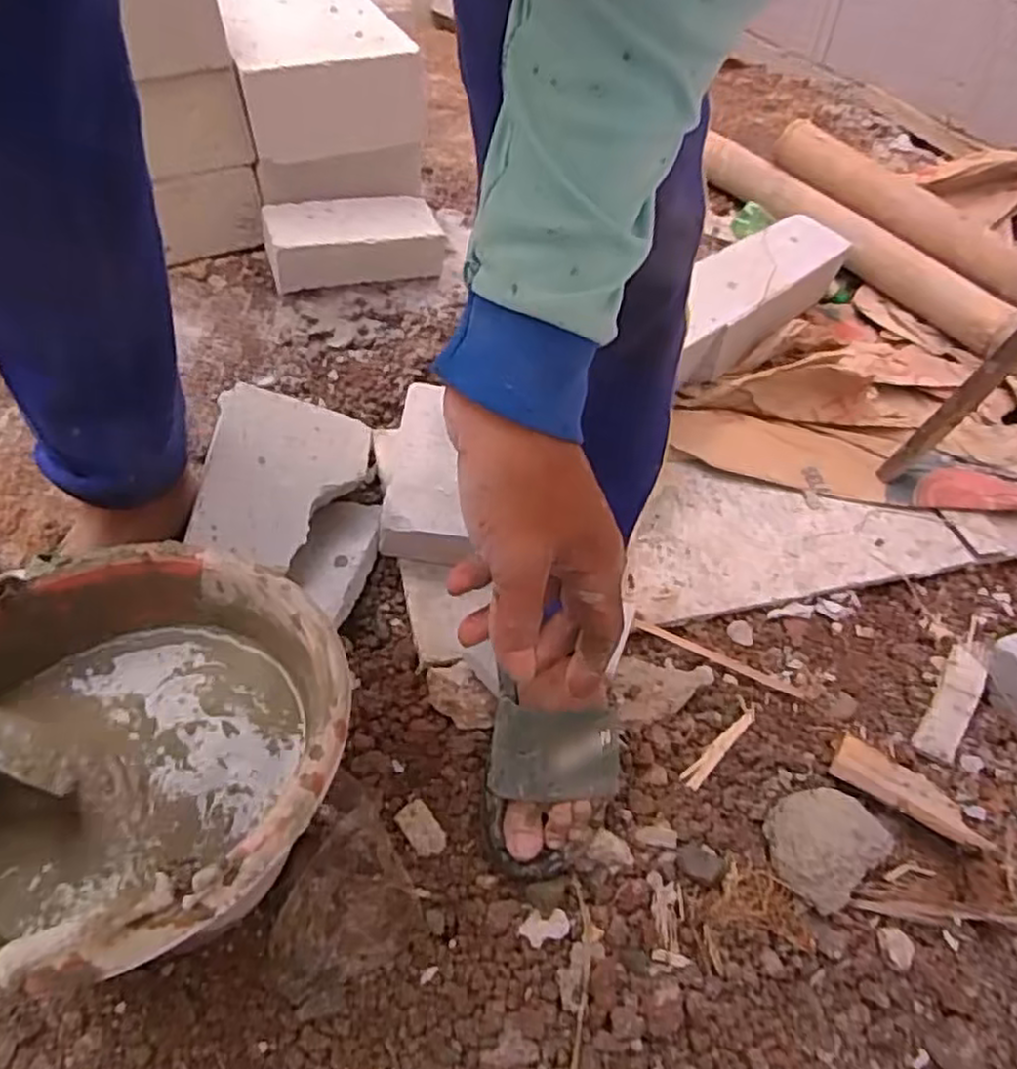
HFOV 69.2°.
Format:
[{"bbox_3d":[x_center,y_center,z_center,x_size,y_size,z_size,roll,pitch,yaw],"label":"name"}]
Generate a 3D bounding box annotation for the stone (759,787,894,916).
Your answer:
[{"bbox_3d":[0.257,0.253,0.609,0.094,0.042,0.083,-33,60,-26],"label":"stone"}]

